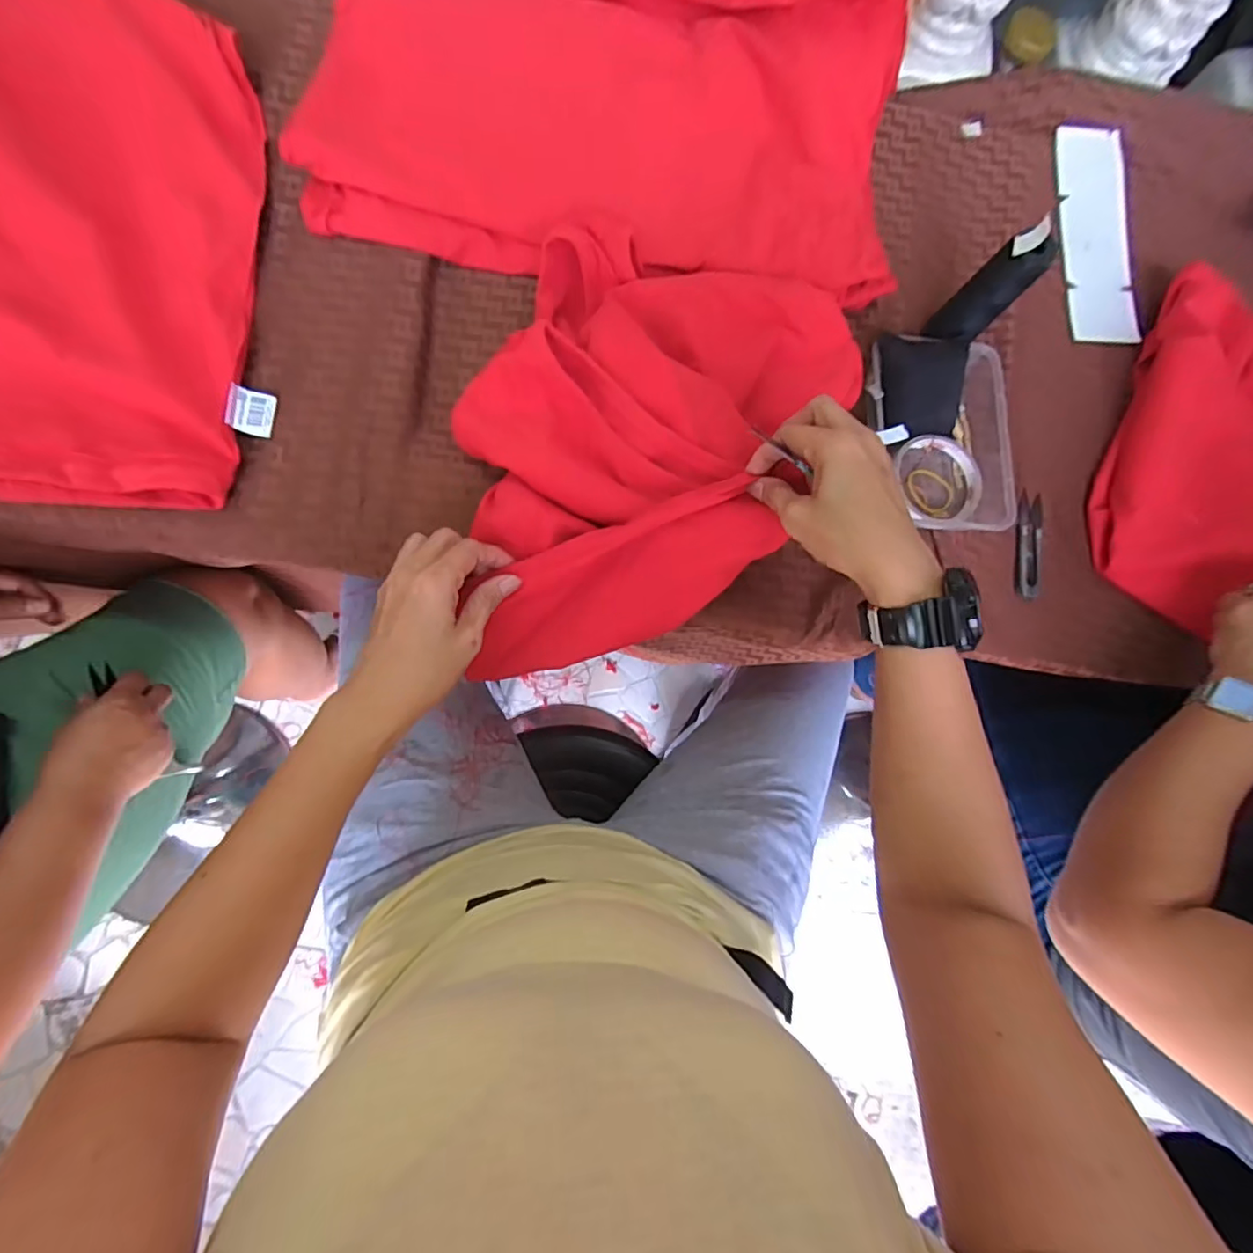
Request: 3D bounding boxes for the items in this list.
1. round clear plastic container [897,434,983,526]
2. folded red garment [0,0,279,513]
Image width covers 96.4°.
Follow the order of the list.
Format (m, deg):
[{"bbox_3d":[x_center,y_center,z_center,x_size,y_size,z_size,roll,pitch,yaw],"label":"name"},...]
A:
[{"bbox_3d":[0.283,-0.130,0.505,0.072,0.019,0.079,1,84,-6],"label":"round clear plastic container"},{"bbox_3d":[-0.522,-0.324,0.415,0.503,0.018,0.436,7,83,-5],"label":"folded red garment"}]

